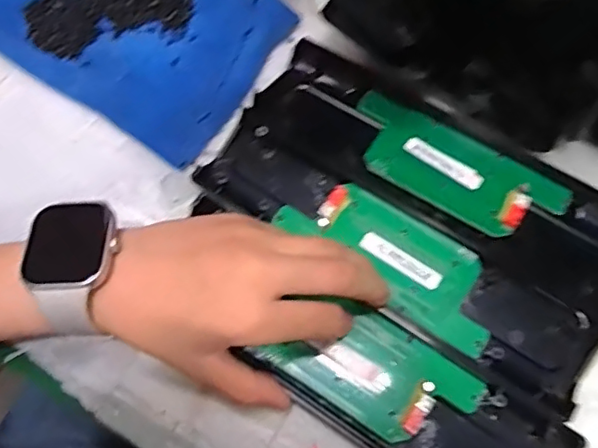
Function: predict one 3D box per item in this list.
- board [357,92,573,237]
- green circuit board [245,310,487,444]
[{"bbox_3d":[0.093,-0.033,0.352,0.133,0.011,0.051,29,76,9],"label":"board"},{"bbox_3d":[0.041,0.080,0.319,0.110,0.007,0.056,31,77,9],"label":"green circuit board"}]

